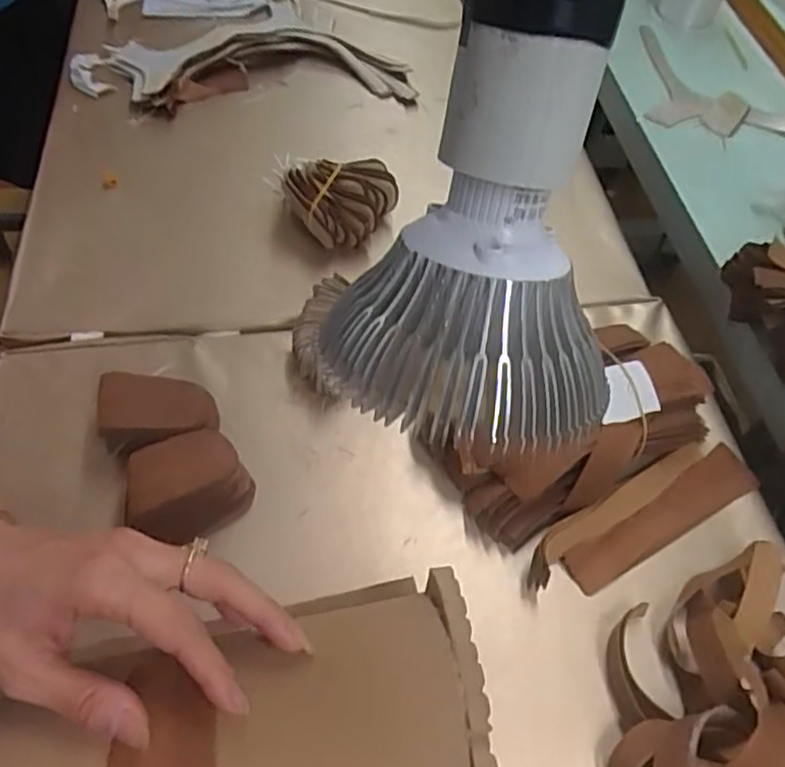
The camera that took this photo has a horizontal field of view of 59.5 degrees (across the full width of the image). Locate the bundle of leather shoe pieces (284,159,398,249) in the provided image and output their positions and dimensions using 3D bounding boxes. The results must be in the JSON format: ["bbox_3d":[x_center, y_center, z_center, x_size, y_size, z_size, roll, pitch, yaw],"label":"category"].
[{"bbox_3d":[-0.046,-0.162,0.604,0.090,0.048,0.089,25,58,11],"label":"bundle of leather shoe pieces"}]

